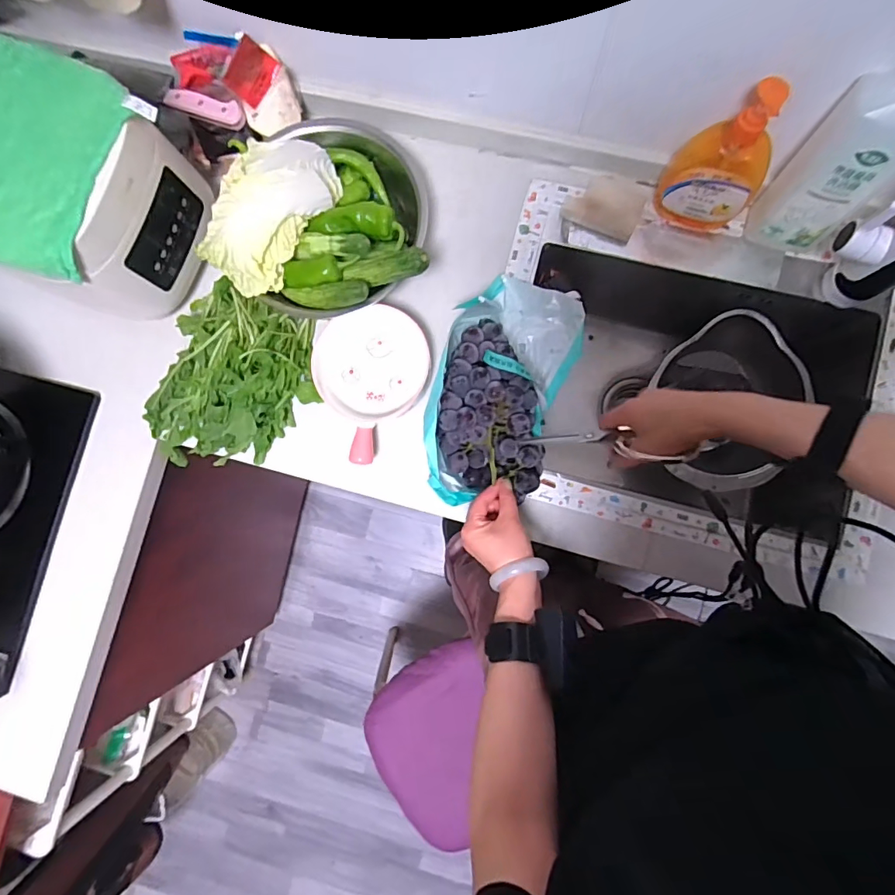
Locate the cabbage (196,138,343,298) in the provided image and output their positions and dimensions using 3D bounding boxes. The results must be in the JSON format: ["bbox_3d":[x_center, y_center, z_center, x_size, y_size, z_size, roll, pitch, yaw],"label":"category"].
[{"bbox_3d":[-0.219,-0.298,0.596,0.123,0.070,0.213,21,83,5],"label":"cabbage"}]

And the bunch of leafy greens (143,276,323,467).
[{"bbox_3d":[-0.294,-0.080,0.651,0.208,0.061,0.254,28,83,6],"label":"bunch of leafy greens"}]

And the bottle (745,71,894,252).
[{"bbox_3d":[0.427,-0.304,0.495,0.097,0.255,0.062,35,84,7],"label":"bottle"}]

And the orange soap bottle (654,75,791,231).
[{"bbox_3d":[0.326,-0.333,0.553,0.108,0.177,0.060,29,83,6],"label":"orange soap bottle"}]

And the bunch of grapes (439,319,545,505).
[{"bbox_3d":[0.048,-0.046,0.573,0.118,0.066,0.198,-7,84,1],"label":"bunch of grapes"}]

